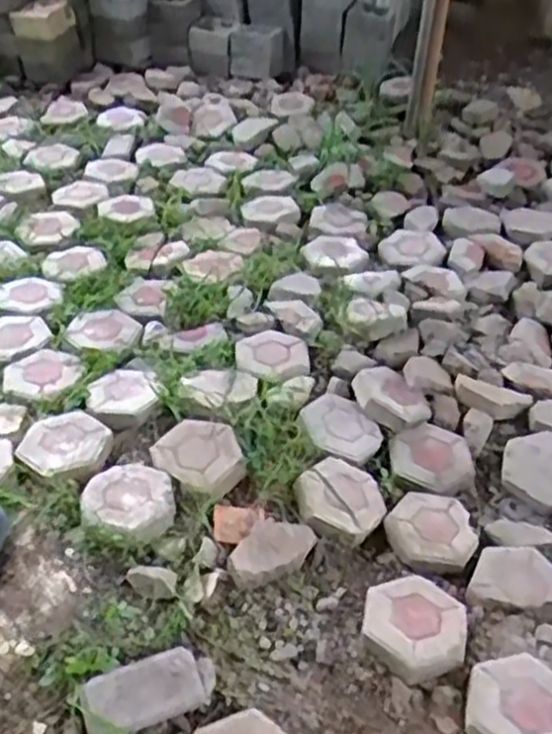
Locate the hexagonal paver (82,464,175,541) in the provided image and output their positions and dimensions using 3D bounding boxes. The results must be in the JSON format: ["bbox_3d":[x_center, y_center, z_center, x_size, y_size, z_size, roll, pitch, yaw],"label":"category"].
[{"bbox_3d":[-0.321,0.277,1.672,0.185,0.049,0.224,-6,42,-9],"label":"hexagonal paver"}]

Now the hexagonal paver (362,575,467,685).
[{"bbox_3d":[0.282,0.527,1.566,0.208,0.059,0.217,18,37,3],"label":"hexagonal paver"}]

